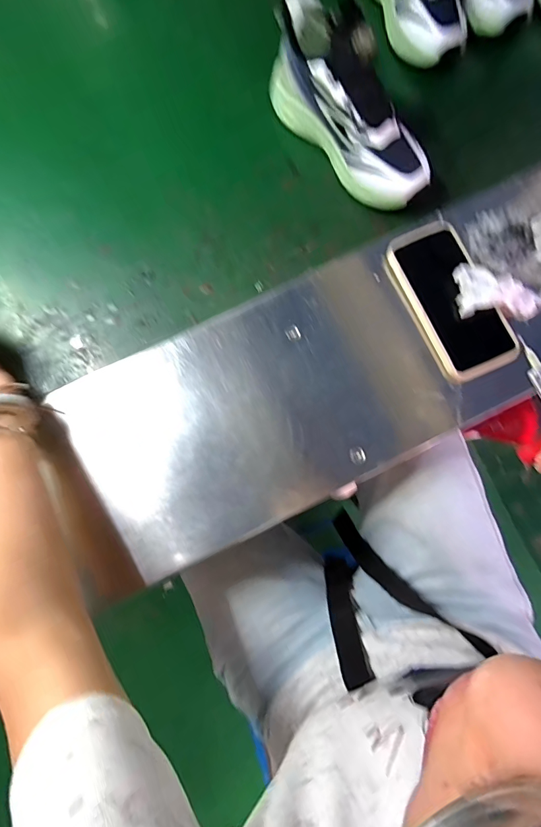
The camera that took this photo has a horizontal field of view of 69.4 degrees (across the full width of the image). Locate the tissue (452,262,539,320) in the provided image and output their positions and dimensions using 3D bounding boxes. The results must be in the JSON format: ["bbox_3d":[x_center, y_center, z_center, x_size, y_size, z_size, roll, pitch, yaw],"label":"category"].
[{"bbox_3d":[0.253,-0.137,0.433,0.101,0.030,0.061,7,75,-11],"label":"tissue"}]

